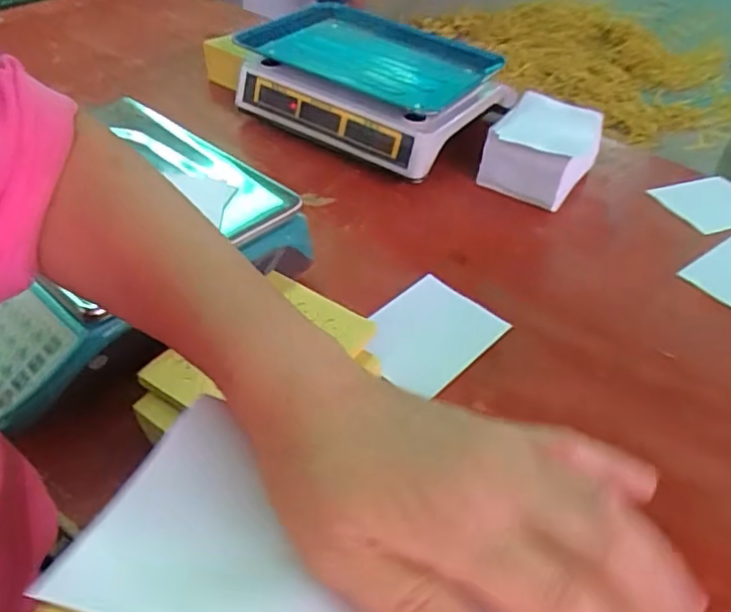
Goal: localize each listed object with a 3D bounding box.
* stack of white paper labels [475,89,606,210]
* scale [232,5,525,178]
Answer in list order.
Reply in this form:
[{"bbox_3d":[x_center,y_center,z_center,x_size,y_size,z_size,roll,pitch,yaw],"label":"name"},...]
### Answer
[{"bbox_3d":[0.248,-0.221,0.837,0.129,0.090,0.151,24,45,18],"label":"stack of white paper labels"},{"bbox_3d":[0.008,-0.332,0.892,0.336,0.102,0.250,27,47,20],"label":"scale"}]

